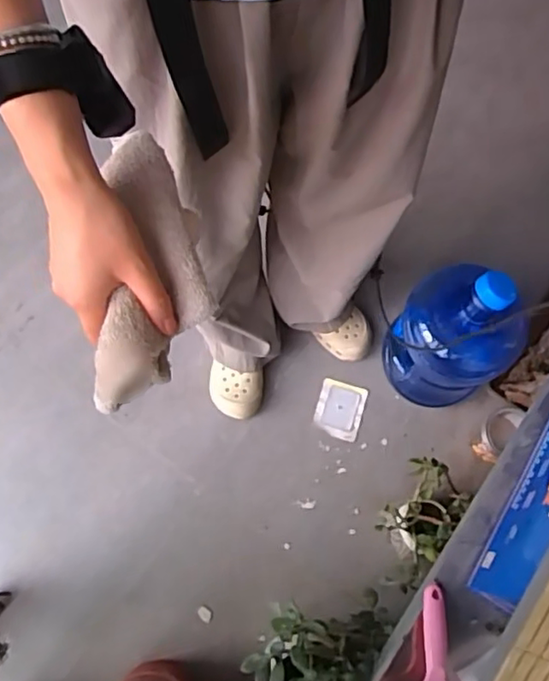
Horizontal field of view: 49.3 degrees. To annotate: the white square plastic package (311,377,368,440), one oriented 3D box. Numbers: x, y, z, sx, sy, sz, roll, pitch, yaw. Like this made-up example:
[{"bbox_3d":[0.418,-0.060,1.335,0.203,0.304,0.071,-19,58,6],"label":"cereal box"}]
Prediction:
[{"bbox_3d":[0.128,0.135,1.172,0.089,0.009,0.107,16,73,5],"label":"white square plastic package"}]

